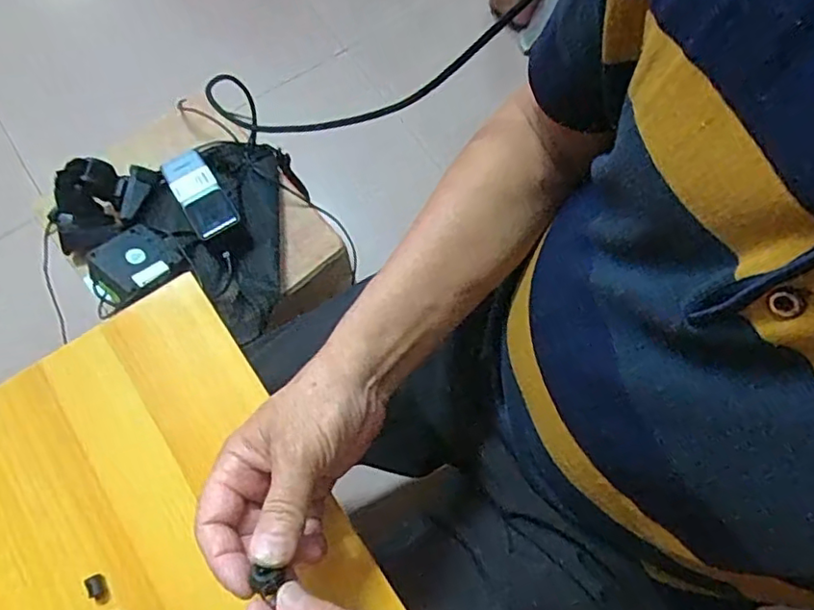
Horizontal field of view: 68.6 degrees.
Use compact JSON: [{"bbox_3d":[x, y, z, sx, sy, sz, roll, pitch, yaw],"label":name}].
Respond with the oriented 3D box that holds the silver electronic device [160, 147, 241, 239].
[{"bbox_3d":[-0.256,-0.137,0.732,0.053,0.016,0.121,-31,74,-10],"label":"silver electronic device"}]

